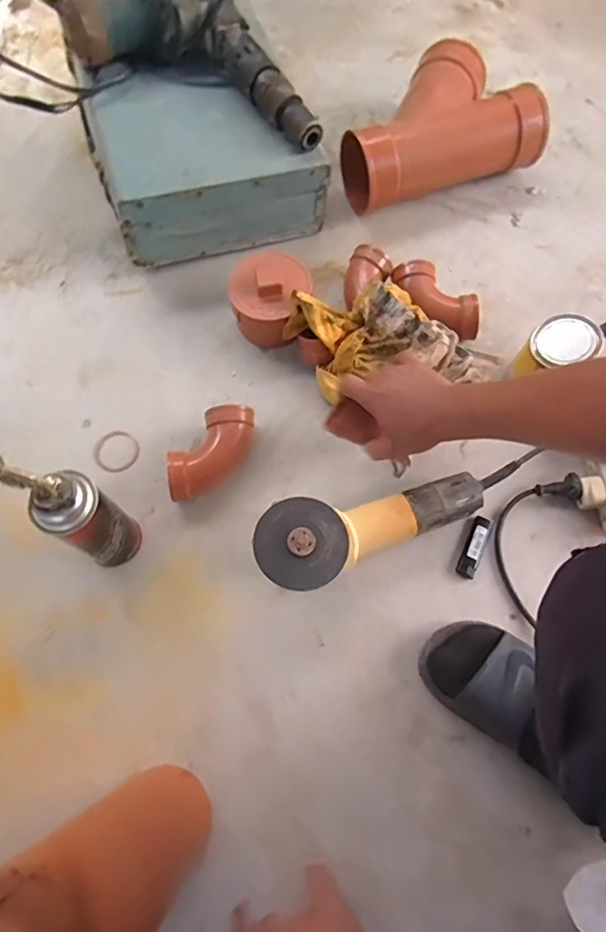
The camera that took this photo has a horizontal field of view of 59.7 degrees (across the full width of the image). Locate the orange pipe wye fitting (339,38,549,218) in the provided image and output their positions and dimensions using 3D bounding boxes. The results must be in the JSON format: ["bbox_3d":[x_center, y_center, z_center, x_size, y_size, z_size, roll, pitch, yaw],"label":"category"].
[{"bbox_3d":[0.193,-0.536,0.839,0.293,0.115,0.218,-18,70,-8],"label":"orange pipe wye fitting"}]

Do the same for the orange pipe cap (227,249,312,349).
[{"bbox_3d":[-0.048,-0.232,0.730,0.101,0.092,0.108,0,70,0],"label":"orange pipe cap"}]

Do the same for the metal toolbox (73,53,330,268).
[{"bbox_3d":[-0.147,-0.463,0.799,0.296,0.137,0.253,-17,71,-6],"label":"metal toolbox"}]

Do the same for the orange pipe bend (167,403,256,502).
[{"bbox_3d":[-0.116,-0.014,0.673,0.066,0.058,0.144,33,72,11],"label":"orange pipe bend"}]

